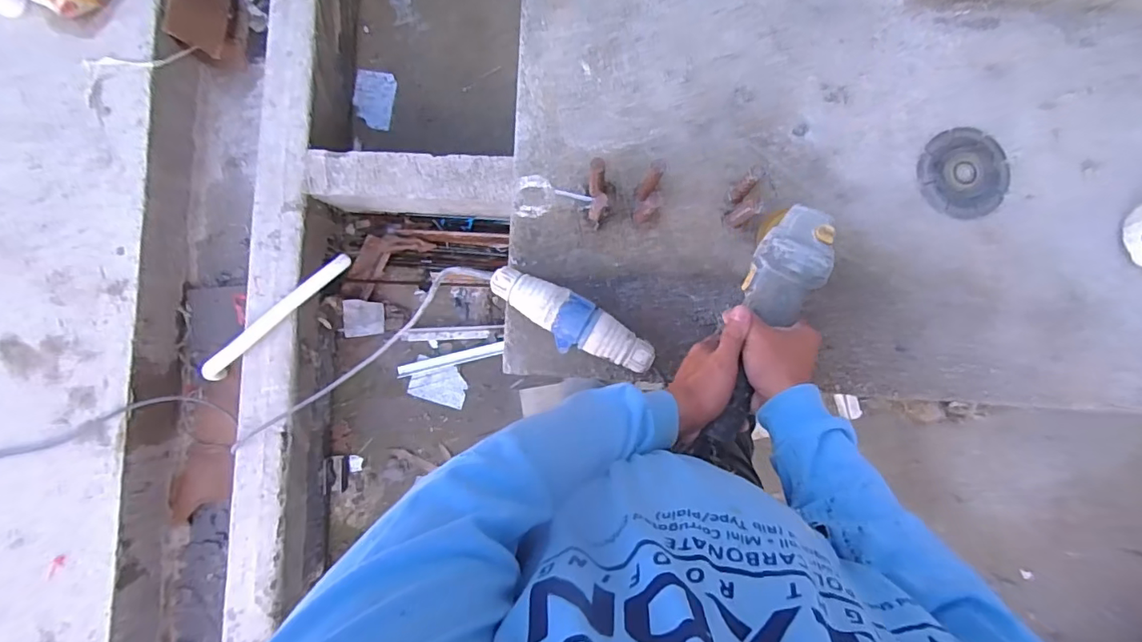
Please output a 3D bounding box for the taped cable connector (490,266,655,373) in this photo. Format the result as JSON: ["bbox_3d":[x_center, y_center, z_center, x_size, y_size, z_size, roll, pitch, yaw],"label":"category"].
[{"bbox_3d":[0.000,0.002,0.599,0.201,0.048,0.063,30,88,2],"label":"taped cable connector"}]

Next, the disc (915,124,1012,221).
[{"bbox_3d":[0.463,-0.175,0.613,0.107,0.010,0.100,0,88,0],"label":"disc"}]

